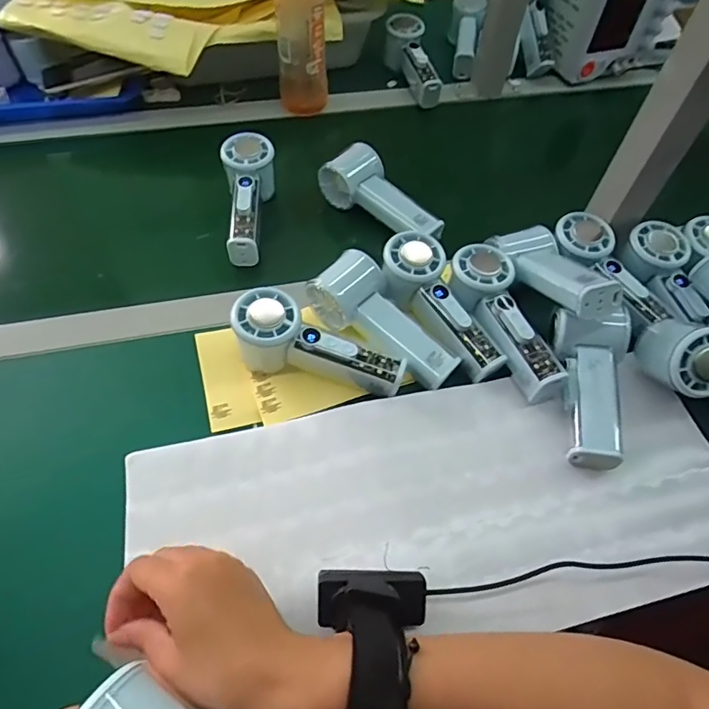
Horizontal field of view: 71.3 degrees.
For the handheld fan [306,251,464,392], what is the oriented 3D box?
[{"bbox_3d":[0.028,-0.029,0.462,0.148,0.049,0.057,43,64,7],"label":"handheld fan"}]

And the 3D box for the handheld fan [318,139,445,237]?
[{"bbox_3d":[0.028,-0.178,0.556,0.060,0.042,0.143,-34,64,-22],"label":"handheld fan"}]

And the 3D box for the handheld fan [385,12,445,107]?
[{"bbox_3d":[0.088,-0.428,0.728,0.053,0.055,0.156,-14,71,-11],"label":"handheld fan"}]

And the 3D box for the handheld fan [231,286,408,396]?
[{"bbox_3d":[-0.034,-0.001,0.439,0.150,0.059,0.053,23,57,-2],"label":"handheld fan"}]

